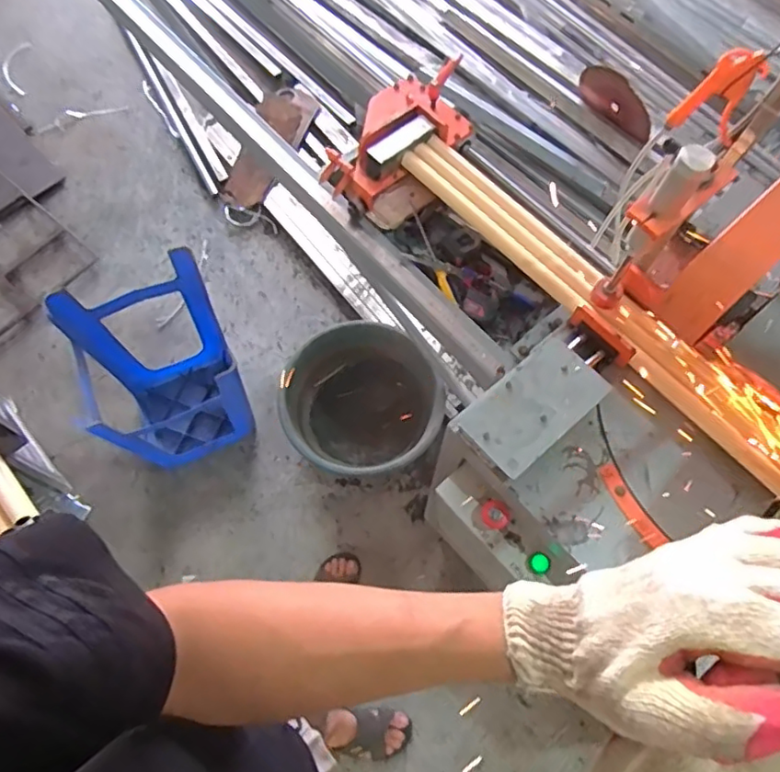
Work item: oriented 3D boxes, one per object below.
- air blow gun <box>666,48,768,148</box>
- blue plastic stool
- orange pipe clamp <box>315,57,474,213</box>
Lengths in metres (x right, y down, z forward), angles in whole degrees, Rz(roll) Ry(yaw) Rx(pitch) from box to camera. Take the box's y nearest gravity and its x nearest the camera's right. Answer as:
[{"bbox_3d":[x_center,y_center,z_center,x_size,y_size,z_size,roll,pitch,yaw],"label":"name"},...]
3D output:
[{"bbox_3d":[0.423,-0.373,0.763,0.084,0.113,0.027,26,68,11],"label":"air blow gun"},{"bbox_3d":[-0.530,-0.012,1.449,0.346,0.453,0.358,-28,69,-13],"label":"blue plastic stool"},{"bbox_3d":[0.019,-0.454,1.057,0.182,0.098,0.310,42,72,16],"label":"orange pipe clamp"}]

